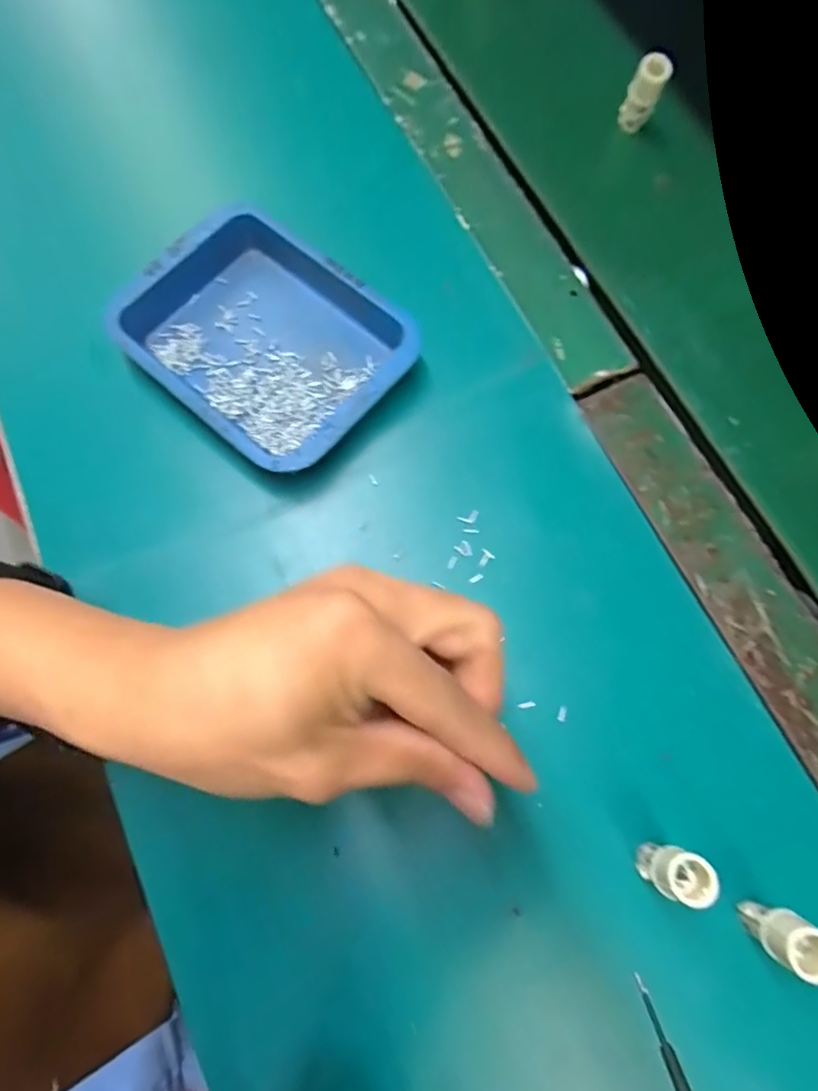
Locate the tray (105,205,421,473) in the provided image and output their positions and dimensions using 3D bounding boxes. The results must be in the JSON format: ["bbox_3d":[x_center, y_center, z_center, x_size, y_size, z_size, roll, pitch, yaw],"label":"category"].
[{"bbox_3d":[-0.081,-0.117,0.320,0.150,0.024,0.117,41,77,9],"label":"tray"}]

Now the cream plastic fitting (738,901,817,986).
[{"bbox_3d":[0.158,0.166,0.238,0.019,0.043,0.020,35,76,7],"label":"cream plastic fitting"}]

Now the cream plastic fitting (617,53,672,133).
[{"bbox_3d":[0.160,-0.308,0.381,0.022,0.042,0.016,19,75,3],"label":"cream plastic fitting"}]

